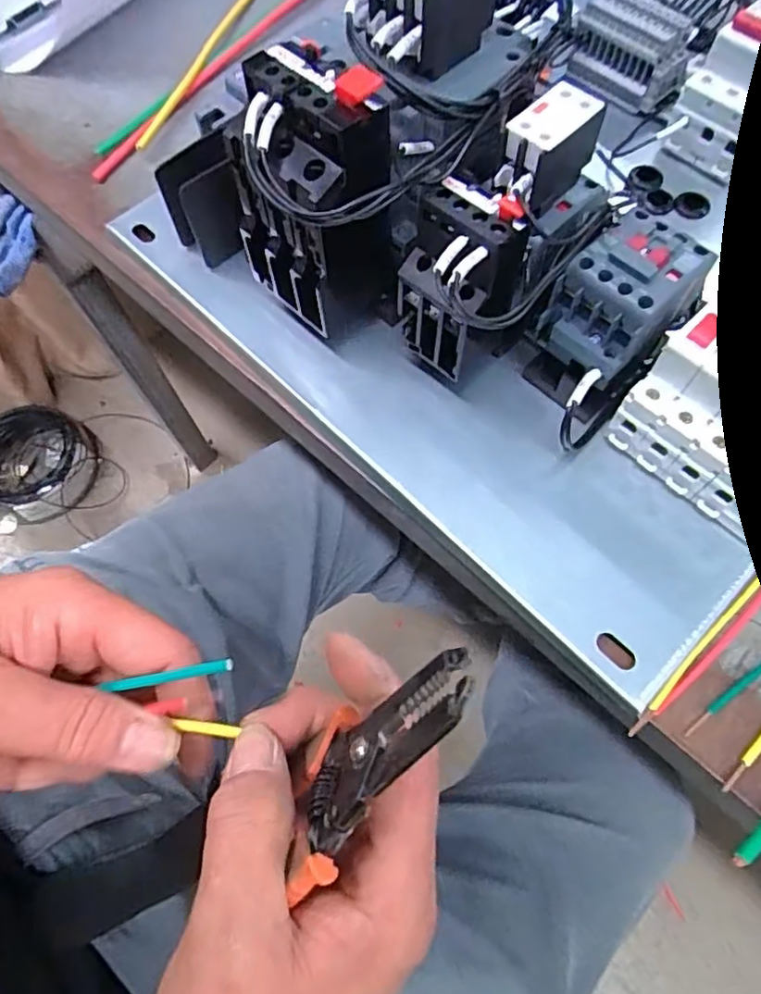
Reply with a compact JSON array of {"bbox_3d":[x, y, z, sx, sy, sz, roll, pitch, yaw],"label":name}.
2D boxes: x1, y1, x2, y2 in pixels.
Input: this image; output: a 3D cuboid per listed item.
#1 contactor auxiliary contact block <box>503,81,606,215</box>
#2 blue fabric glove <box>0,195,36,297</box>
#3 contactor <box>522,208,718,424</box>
[{"bbox_3d":[0.076,-0.158,0.277,0.043,0.033,0.024,-43,71,-15],"label":"contactor auxiliary contact block"},{"bbox_3d":[-0.345,-0.234,0.563,0.051,0.030,0.084,37,113,-9],"label":"blue fabric glove"},{"bbox_3d":[0.114,-0.091,0.310,0.067,0.088,0.055,-34,69,-12],"label":"contactor"}]

